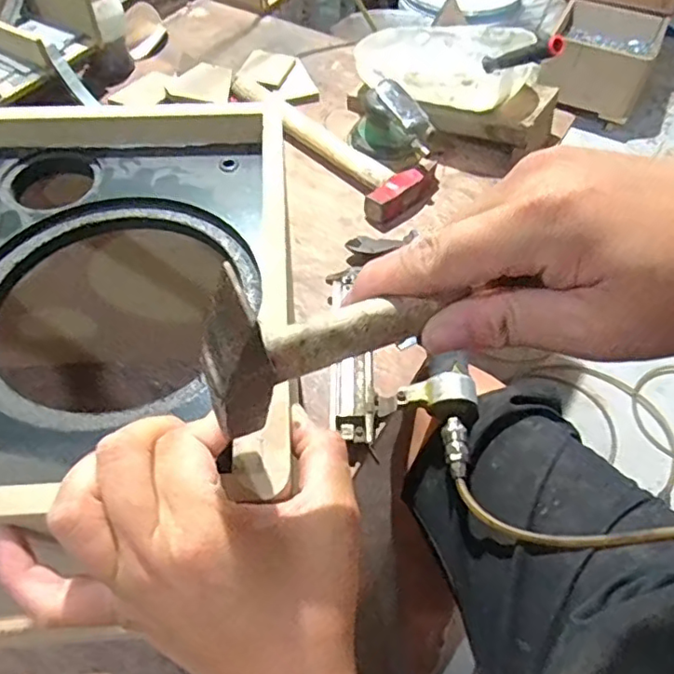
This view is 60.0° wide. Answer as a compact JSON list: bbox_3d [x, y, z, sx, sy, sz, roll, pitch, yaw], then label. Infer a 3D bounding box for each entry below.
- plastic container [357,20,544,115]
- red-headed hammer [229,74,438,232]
[{"bbox_3d":[0.150,-0.408,0.836,0.249,0.069,0.165,19,56,12],"label":"plastic container"},{"bbox_3d":[-0.015,-0.283,0.844,0.117,0.049,0.351,-36,62,-24],"label":"red-headed hammer"}]

